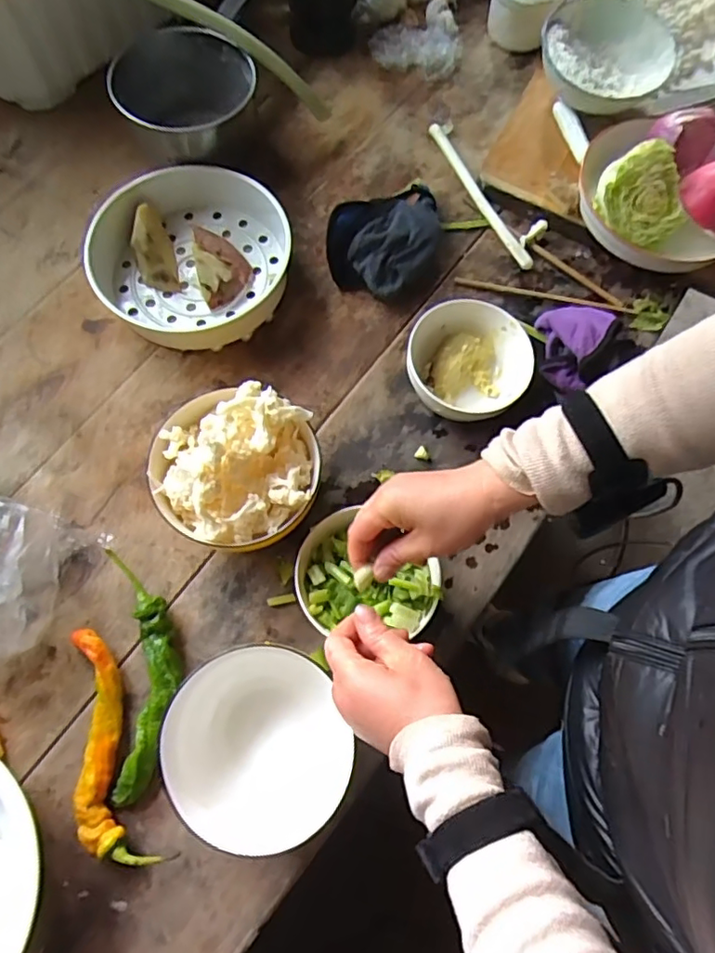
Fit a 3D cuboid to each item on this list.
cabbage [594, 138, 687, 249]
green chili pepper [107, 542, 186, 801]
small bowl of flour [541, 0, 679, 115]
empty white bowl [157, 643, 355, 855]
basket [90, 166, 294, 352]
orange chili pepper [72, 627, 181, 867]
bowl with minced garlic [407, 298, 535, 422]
[{"bbox_3d":[0.319,-0.310,0.639,0.100,0.082,0.087,32,72,9],"label":"cabbage"},{"bbox_3d":[-0.195,0.176,0.520,0.062,0.033,0.209,-9,71,-5],"label":"green chili pepper"},{"bbox_3d":[0.302,-0.511,0.704,0.153,0.063,0.145,1,71,-2],"label":"small bowl of flour"},{"bbox_3d":[-0.082,0.223,0.486,0.146,0.089,0.142,1,71,-2],"label":"empty white bowl"},{"bbox_3d":[-0.190,-0.251,0.647,0.221,0.056,0.209,0,71,-2],"label":"basket"},{"bbox_3d":[-0.225,0.239,0.504,0.055,0.029,0.203,-18,72,-8],"label":"orange chili pepper"},{"bbox_3d":[0.115,-0.115,0.608,0.121,0.061,0.124,1,71,-2],"label":"bowl with minced garlic"}]

